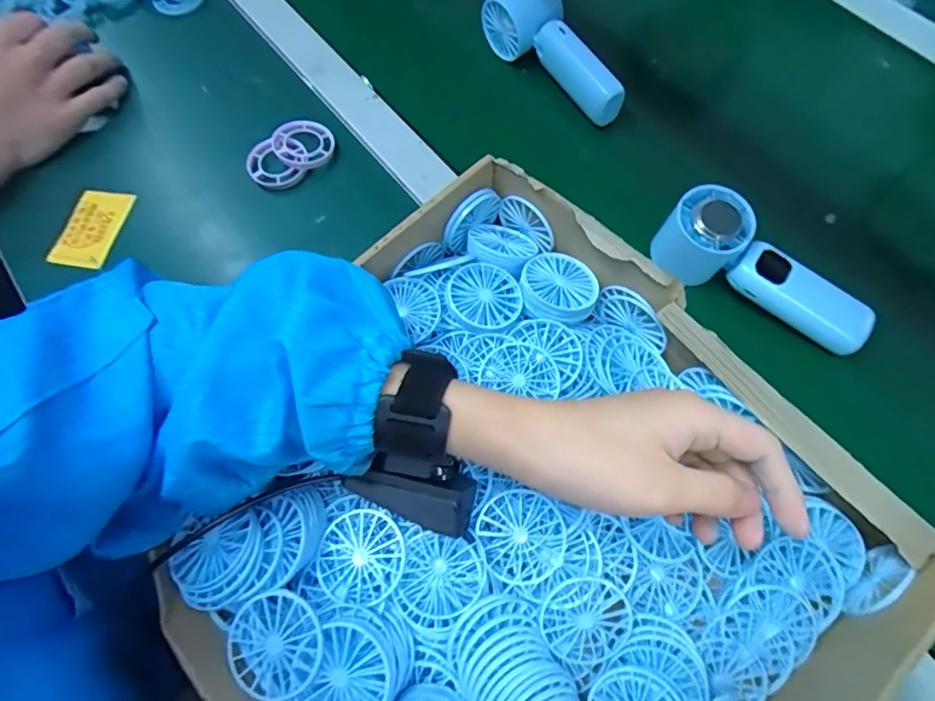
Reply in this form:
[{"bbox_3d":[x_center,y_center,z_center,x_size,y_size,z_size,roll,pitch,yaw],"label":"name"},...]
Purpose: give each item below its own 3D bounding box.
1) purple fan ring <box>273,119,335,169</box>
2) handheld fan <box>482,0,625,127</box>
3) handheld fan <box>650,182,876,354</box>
[{"bbox_3d":[-0.142,-0.179,0.460,0.049,0.018,0.042,-21,70,-5],"label":"purple fan ring"},{"bbox_3d":[0.084,-0.270,0.477,0.052,0.054,0.154,-37,73,-11],"label":"handheld fan"},{"bbox_3d":[0.217,-0.059,0.380,0.156,0.049,0.052,33,75,13],"label":"handheld fan"}]

